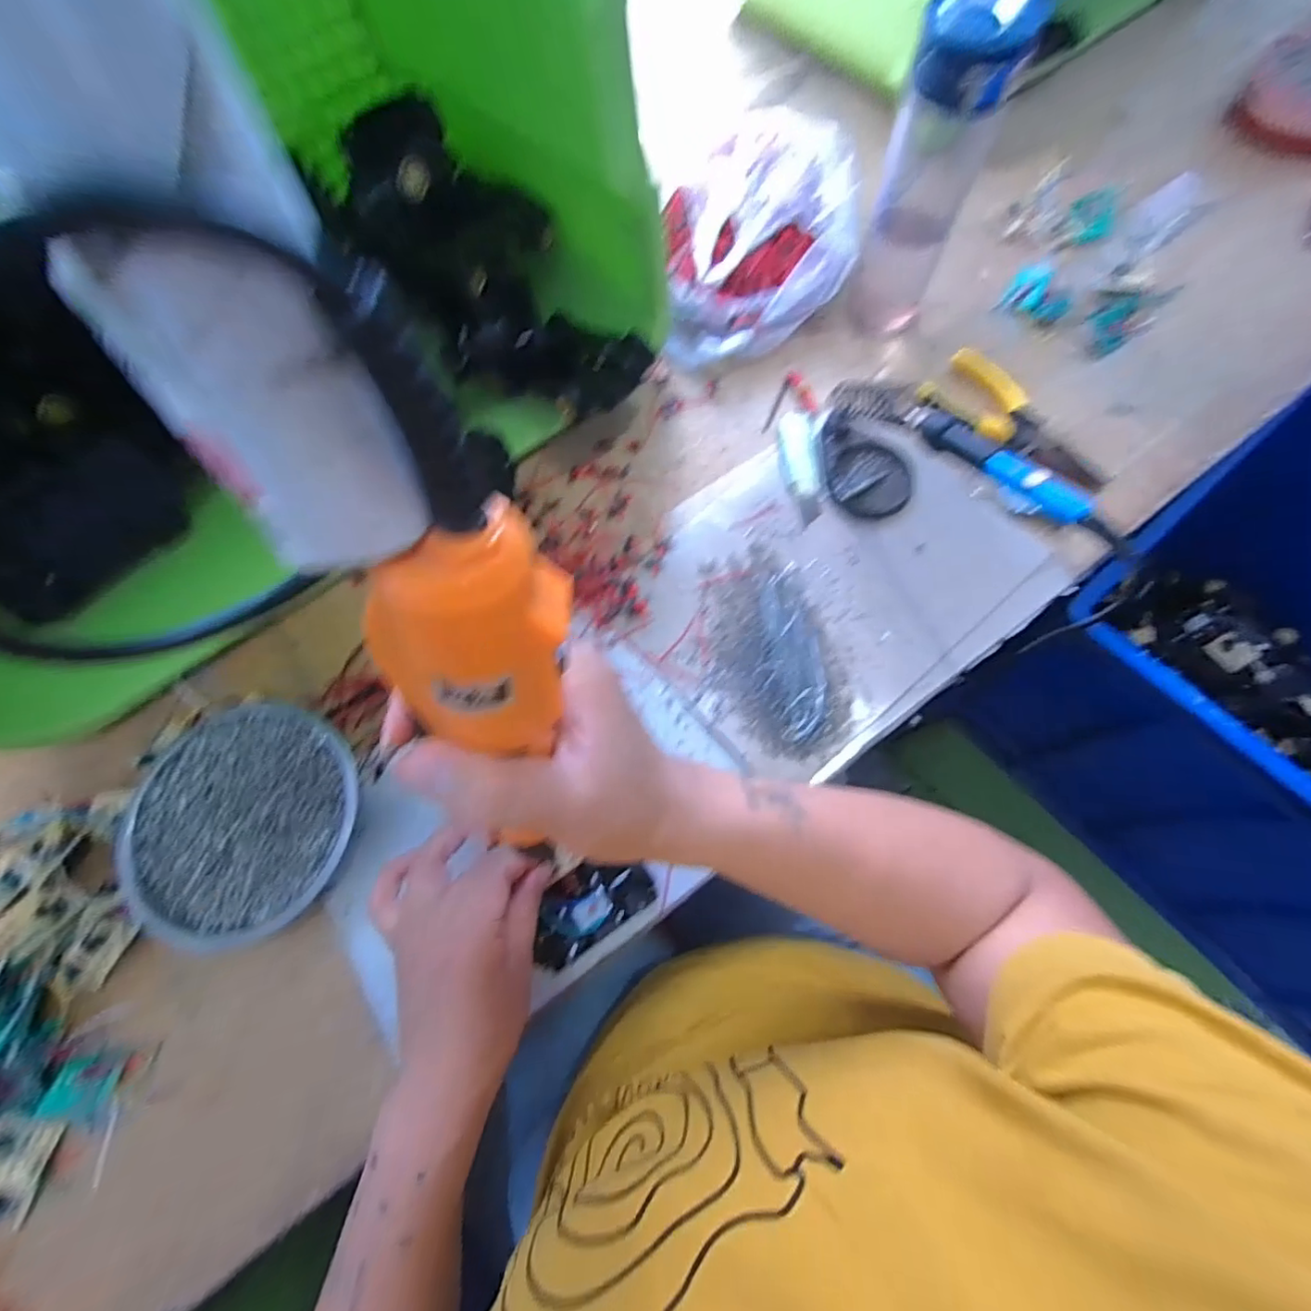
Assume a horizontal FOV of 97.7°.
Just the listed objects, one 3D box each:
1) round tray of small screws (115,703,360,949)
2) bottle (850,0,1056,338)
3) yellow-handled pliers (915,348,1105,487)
[{"bbox_3d":[-0.268,0.109,0.382,0.140,0.042,0.142,-1,70,2],"label":"round tray of small screws"},{"bbox_3d":[0.207,-0.361,0.437,0.072,0.205,0.072,24,72,10],"label":"bottle"},{"bbox_3d":[0.294,-0.189,0.472,0.057,0.017,0.159,-36,72,-11],"label":"yellow-handled pliers"}]

